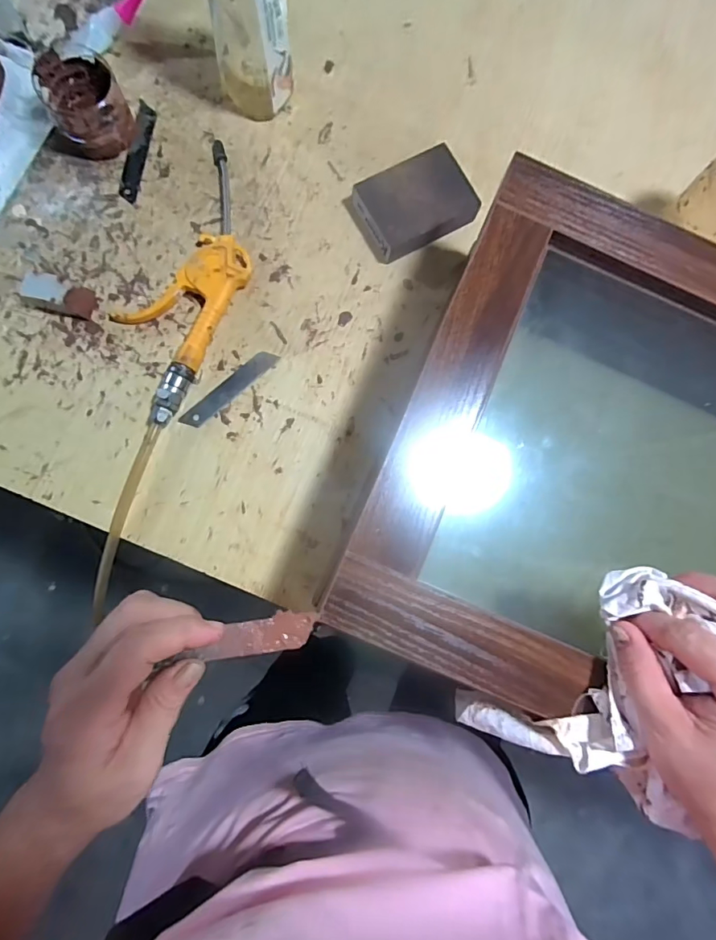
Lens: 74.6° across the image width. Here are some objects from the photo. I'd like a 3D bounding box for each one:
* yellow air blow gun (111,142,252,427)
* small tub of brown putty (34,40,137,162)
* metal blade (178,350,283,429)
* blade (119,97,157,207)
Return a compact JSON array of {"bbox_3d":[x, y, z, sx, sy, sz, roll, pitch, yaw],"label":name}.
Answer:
[{"bbox_3d":[-0.146,-0.167,0.411,0.085,0.022,0.249,26,82,-2],"label":"yellow air blow gun"},{"bbox_3d":[-0.237,-0.320,0.411,0.063,0.048,0.073,-30,87,-7],"label":"small tub of brown putty"},{"bbox_3d":[-0.113,-0.072,0.416,0.097,0.004,0.018,-43,89,-8],"label":"metal blade"},{"bbox_3d":[-0.203,-0.293,0.433,0.018,0.005,0.095,11,86,-4],"label":"blade"}]

